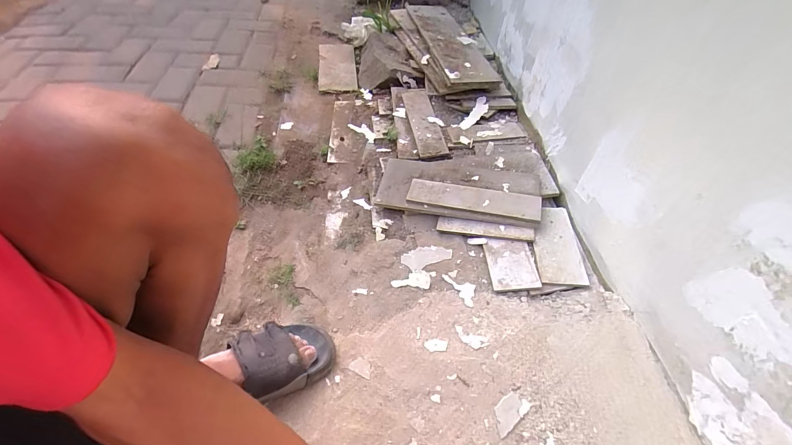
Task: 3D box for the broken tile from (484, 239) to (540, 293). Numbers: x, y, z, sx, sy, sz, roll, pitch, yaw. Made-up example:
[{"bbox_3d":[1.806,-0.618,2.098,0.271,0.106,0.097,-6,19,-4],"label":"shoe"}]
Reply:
[{"bbox_3d":[0.222,0.076,0.673,0.086,0.009,0.114,-1,46,-3],"label":"broken tile"}]

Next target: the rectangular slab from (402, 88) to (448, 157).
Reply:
[{"bbox_3d":[0.072,-0.289,0.962,0.075,0.018,0.302,-5,47,-7],"label":"rectangular slab"}]

